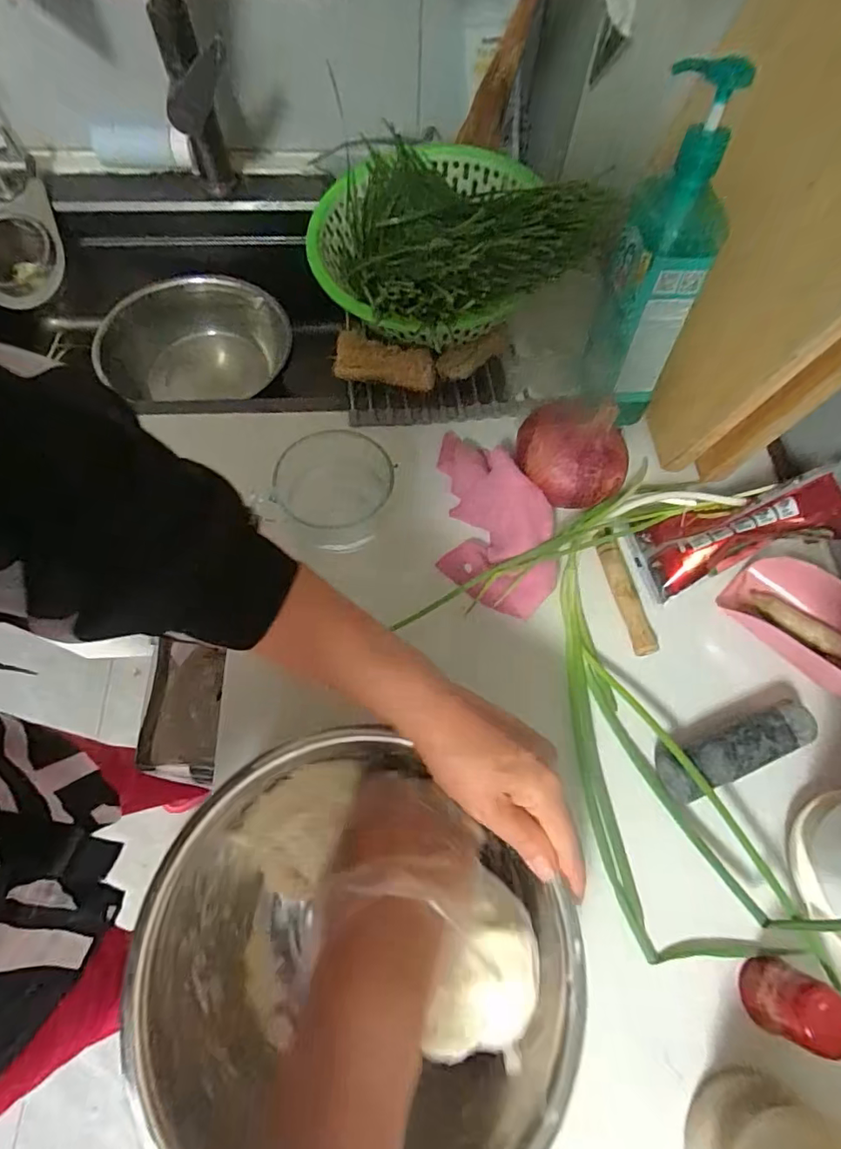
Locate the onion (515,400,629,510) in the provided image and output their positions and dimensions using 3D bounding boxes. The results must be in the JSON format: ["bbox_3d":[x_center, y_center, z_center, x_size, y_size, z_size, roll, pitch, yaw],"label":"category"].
[{"bbox_3d":[0.146,-0.116,0.505,0.108,0.086,0.083,29,68,11],"label":"onion"}]

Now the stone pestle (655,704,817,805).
[{"bbox_3d":[0.259,0.142,0.425,0.129,0.032,0.042,-19,68,-10],"label":"stone pestle"}]

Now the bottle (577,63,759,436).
[{"bbox_3d":[0.211,-0.271,0.466,0.066,0.260,0.094,1,66,-1],"label":"bottle"}]

